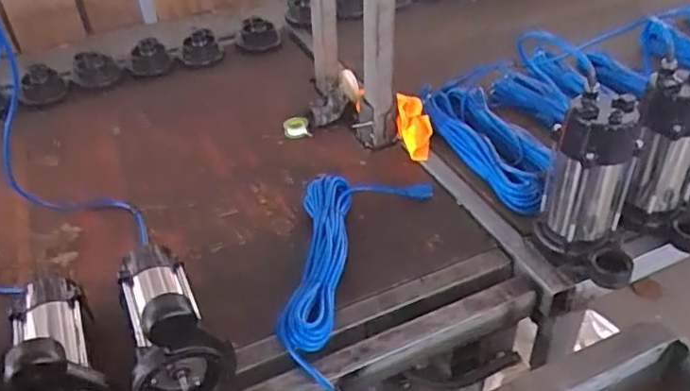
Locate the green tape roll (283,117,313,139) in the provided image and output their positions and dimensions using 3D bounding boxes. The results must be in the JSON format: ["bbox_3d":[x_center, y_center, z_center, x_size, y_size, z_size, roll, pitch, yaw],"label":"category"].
[{"bbox_3d":[-0.101,-0.144,1.210,0.053,0.044,0.025,-5,38,-1],"label":"green tape roll"}]

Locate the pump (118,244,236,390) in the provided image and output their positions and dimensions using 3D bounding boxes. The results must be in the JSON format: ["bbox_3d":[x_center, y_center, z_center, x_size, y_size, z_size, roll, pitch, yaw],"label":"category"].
[{"bbox_3d":[-0.249,0.144,0.750,0.115,0.162,0.238,-24,42,-23],"label":"pump"}]

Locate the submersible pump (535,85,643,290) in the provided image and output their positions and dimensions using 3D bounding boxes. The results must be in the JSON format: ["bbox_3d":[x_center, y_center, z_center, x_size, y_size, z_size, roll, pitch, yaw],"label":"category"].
[{"bbox_3d":[0.344,0.000,0.797,0.121,0.244,0.130,5,39,12],"label":"submersible pump"}]

